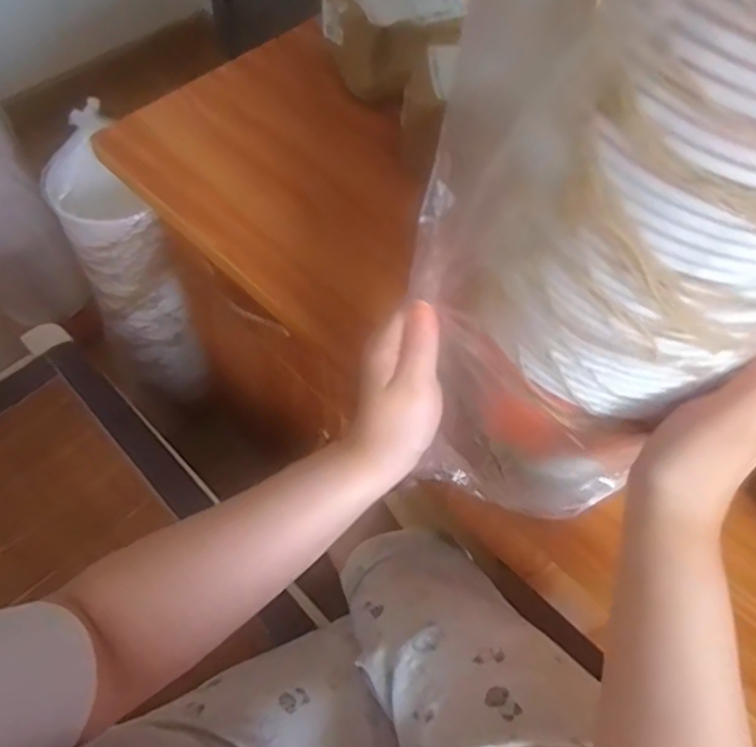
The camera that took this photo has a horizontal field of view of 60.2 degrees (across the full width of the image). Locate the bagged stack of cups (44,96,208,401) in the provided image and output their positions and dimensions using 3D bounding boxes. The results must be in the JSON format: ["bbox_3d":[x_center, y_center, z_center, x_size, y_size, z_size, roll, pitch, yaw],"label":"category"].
[{"bbox_3d":[-0.376,-0.125,0.993,0.125,0.495,0.125,-28,65,-18],"label":"bagged stack of cups"}]

